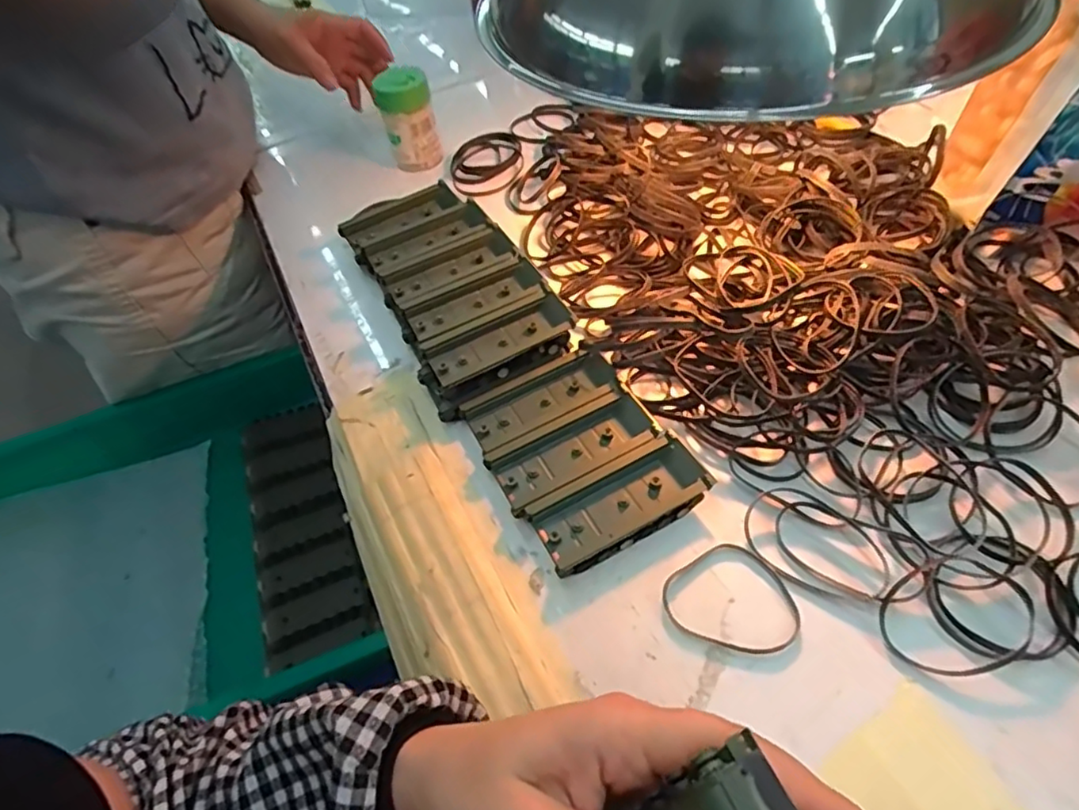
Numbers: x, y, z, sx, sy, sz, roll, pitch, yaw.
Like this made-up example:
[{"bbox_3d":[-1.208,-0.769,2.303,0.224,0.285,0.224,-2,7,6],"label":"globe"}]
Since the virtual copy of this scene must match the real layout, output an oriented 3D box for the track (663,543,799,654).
[{"bbox_3d":[0.097,0.101,0.311,0.059,0.004,0.058,-3,51,4],"label":"track"}]

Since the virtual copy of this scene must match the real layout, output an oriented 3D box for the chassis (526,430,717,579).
[{"bbox_3d":[0.046,0.055,0.344,0.097,0.017,0.041,-26,53,-14],"label":"chassis"}]

